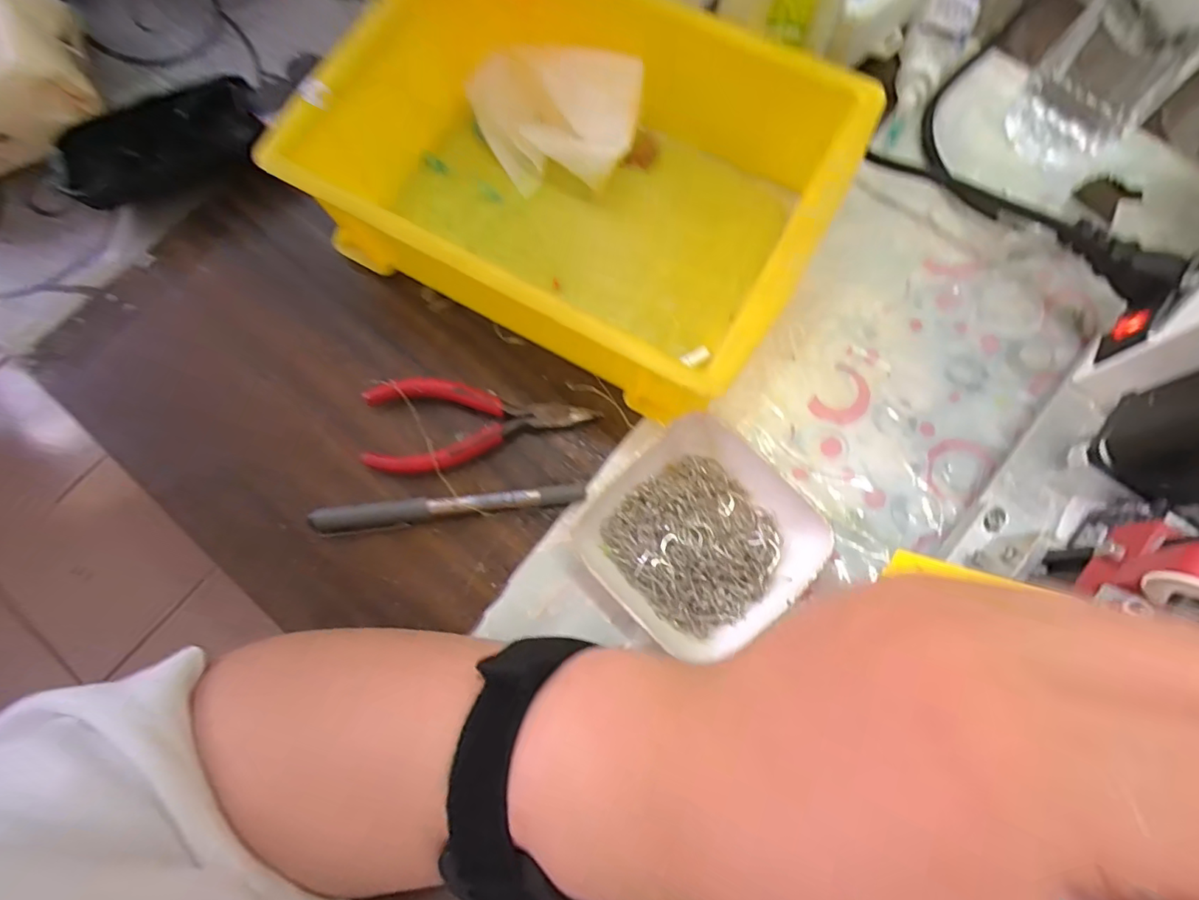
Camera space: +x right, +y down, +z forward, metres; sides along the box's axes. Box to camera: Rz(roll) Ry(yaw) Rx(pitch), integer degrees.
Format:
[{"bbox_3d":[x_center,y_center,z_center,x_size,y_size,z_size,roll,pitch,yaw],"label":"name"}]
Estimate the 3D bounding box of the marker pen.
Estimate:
[{"bbox_3d":[-0.076,0.027,0.285,0.135,0.012,0.013,-8,77,-1],"label":"marker pen"}]

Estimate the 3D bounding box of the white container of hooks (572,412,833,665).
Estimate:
[{"bbox_3d":[0.049,0.044,0.273,0.093,0.022,0.096,-43,80,-8],"label":"white container of hooks"}]

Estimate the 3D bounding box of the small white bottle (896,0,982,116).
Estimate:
[{"bbox_3d":[0.200,-0.241,0.339,0.032,0.019,0.094,29,79,7],"label":"small white bottle"}]

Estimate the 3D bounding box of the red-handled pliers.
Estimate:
[{"bbox_3d":[-0.062,-0.013,0.293,0.115,0.015,0.049,-1,77,1],"label":"red-handled pliers"}]

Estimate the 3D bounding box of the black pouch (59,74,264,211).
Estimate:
[{"bbox_3d":[-0.251,-0.175,0.325,0.106,0.030,0.046,-20,78,-4],"label":"black pouch"}]

